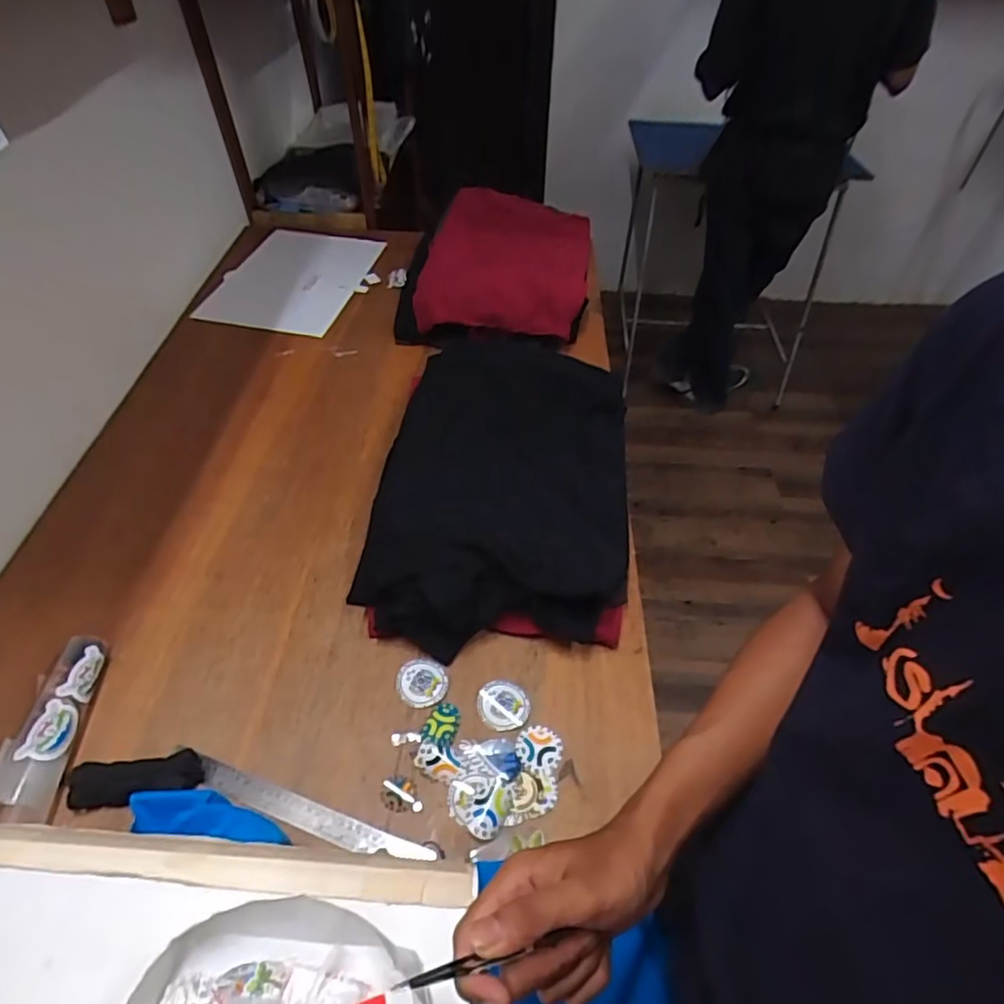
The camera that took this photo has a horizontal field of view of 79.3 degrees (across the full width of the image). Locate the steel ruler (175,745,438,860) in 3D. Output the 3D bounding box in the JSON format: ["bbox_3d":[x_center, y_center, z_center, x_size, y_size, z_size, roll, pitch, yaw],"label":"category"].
[{"bbox_3d":[-0.215,0.332,0.647,0.292,0.009,0.030,16,49,12],"label":"steel ruler"}]

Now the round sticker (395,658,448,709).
[{"bbox_3d":[-0.099,0.224,0.748,0.060,0.008,0.060,1,47,-1],"label":"round sticker"}]

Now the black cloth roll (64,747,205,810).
[{"bbox_3d":[-0.395,0.297,0.654,0.140,0.033,0.045,-4,48,-7],"label":"black cloth roll"}]

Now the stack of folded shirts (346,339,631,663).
[{"bbox_3d":[0.006,-0.057,0.926,0.365,0.088,0.593,6,48,3],"label":"stack of folded shirts"}]

